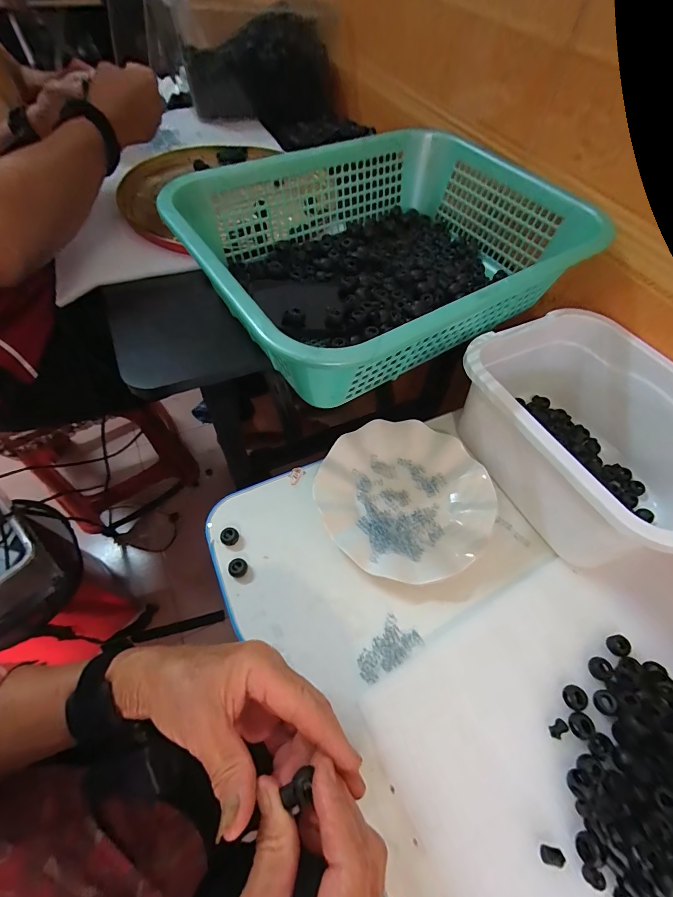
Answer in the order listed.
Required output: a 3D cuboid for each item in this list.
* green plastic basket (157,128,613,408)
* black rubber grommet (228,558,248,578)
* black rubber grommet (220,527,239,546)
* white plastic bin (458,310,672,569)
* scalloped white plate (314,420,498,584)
[{"bbox_3d":[0.048,-0.208,0.402,0.381,0.099,0.292,-31,64,-20],"label":"green plastic basket"},{"bbox_3d":[-0.095,0.117,0.364,0.016,0.012,0.017,1,58,-2],"label":"black rubber grommet"},{"bbox_3d":[-0.107,0.089,0.377,0.016,0.013,0.016,1,58,-2],"label":"black rubber grommet"},{"bbox_3d":[0.255,-0.015,0.390,0.183,0.124,0.241,-27,63,-18],"label":"white plastic bin"},{"bbox_3d":[0.073,0.050,0.407,0.178,0.018,0.178,1,58,-2],"label":"scalloped white plate"}]

